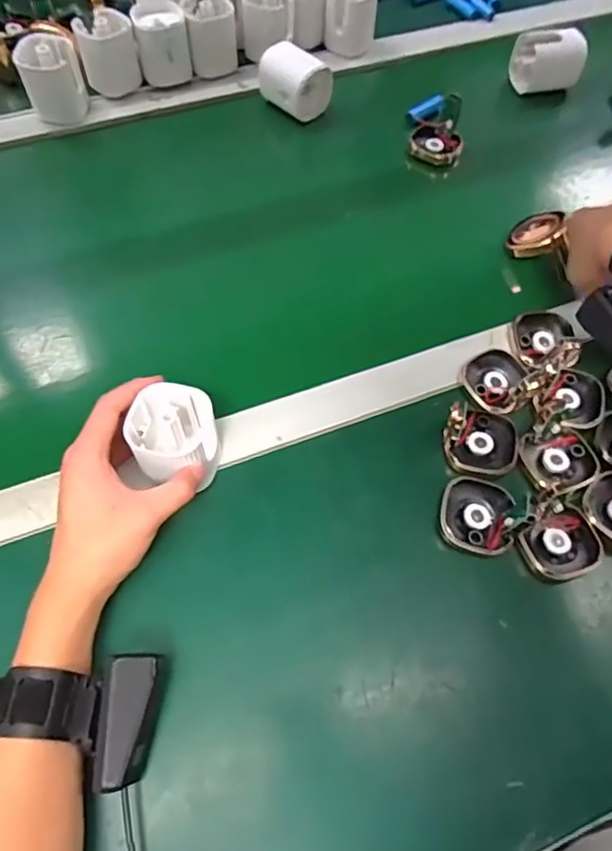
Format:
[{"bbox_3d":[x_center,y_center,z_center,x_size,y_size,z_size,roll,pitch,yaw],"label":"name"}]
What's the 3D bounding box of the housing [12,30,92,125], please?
[{"bbox_3d":[-0.266,-0.364,0.615,0.059,0.077,0.048,-15,62,-11],"label":"housing"}]

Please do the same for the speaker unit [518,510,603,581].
[{"bbox_3d":[0.180,0.086,0.413,0.054,0.013,0.043,-19,63,-13],"label":"speaker unit"}]

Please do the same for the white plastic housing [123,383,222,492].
[{"bbox_3d":[-0.091,0.007,0.412,0.056,0.048,0.058,-6,63,-6],"label":"white plastic housing"}]

